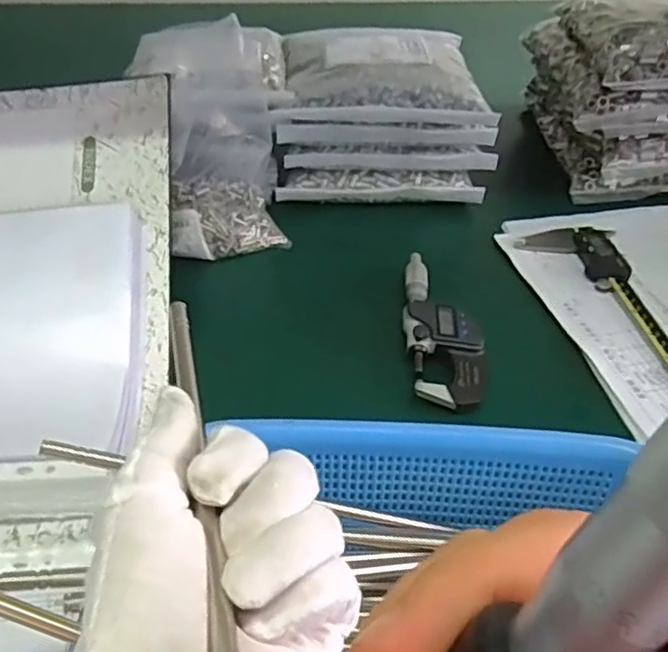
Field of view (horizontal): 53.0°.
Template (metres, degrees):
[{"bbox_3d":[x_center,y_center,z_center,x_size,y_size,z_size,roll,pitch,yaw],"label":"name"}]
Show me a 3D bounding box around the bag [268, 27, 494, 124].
[{"bbox_3d":[0.044,-0.230,0.614,0.181,0.033,0.173,3,43,1],"label":"bag"}]

